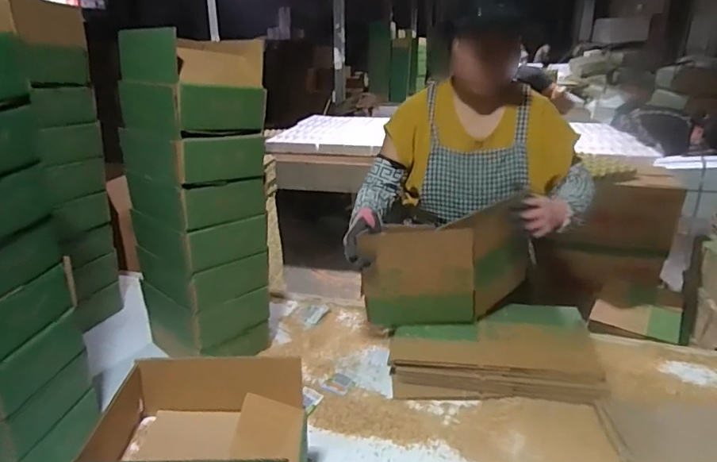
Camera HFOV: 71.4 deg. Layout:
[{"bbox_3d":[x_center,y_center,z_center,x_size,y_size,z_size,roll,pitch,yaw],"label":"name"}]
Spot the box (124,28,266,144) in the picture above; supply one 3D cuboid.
[{"bbox_3d":[-0.351,-0.310,1.048,0.269,0.179,0.199,18,28,40],"label":"box"}]

